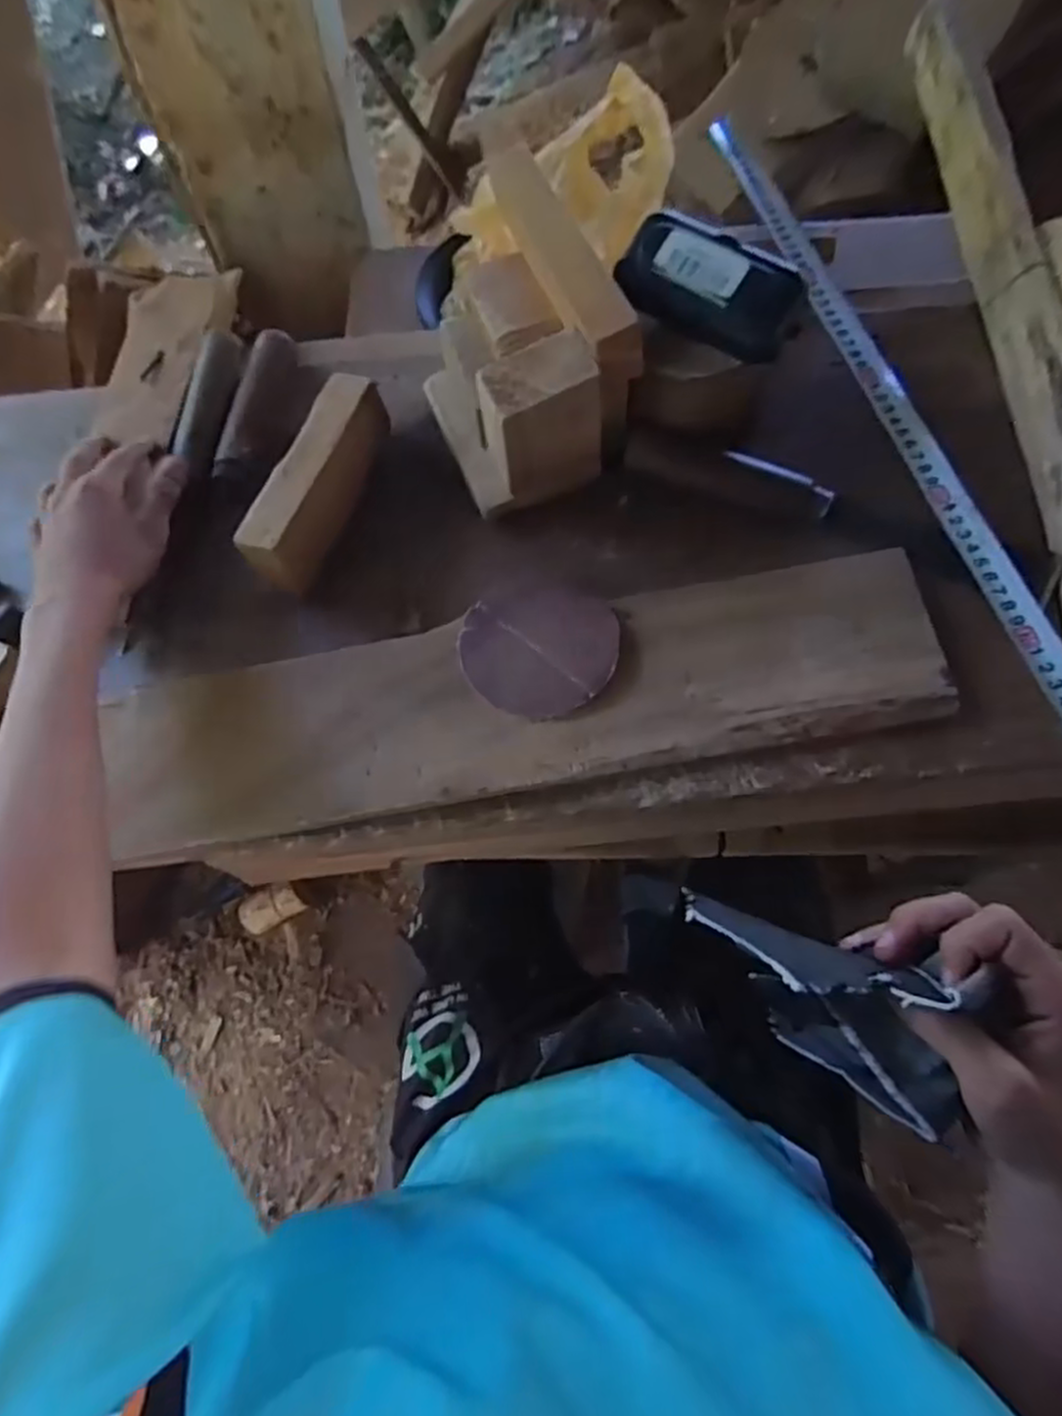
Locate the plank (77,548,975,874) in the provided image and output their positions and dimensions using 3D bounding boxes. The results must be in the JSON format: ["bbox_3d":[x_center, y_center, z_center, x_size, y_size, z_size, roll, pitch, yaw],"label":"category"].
[{"bbox_3d":[-0.003,-0.002,0.429,0.468,0.030,0.099,-10,69,-2],"label":"plank"}]

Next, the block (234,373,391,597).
[{"bbox_3d":[-0.133,-0.139,0.466,0.030,0.056,0.144,18,71,9],"label":"block"}]

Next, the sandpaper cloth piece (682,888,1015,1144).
[{"bbox_3d":[0.121,0.118,0.300,0.125,0.051,0.054,24,72,11],"label":"sandpaper cloth piece"}]

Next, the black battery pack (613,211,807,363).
[{"bbox_3d":[0.101,-0.239,0.422,0.102,0.035,0.038,37,75,14],"label":"black battery pack"}]

